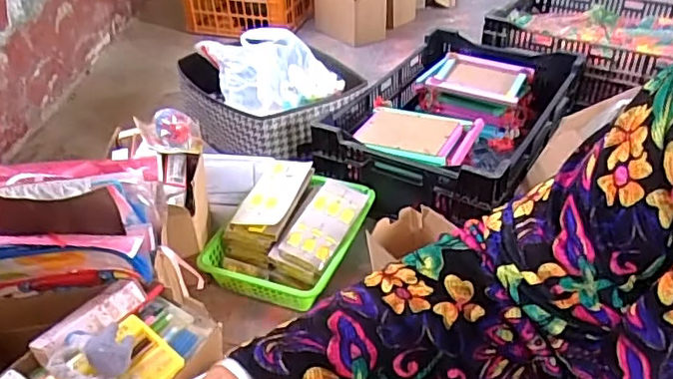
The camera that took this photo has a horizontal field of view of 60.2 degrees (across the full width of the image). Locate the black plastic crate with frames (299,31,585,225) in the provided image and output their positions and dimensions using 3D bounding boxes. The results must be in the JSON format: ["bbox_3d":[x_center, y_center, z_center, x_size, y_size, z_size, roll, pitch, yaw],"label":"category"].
[{"bbox_3d":[0.273,-0.155,1.347,0.416,0.165,0.612,18,39,28],"label":"black plastic crate with frames"}]

